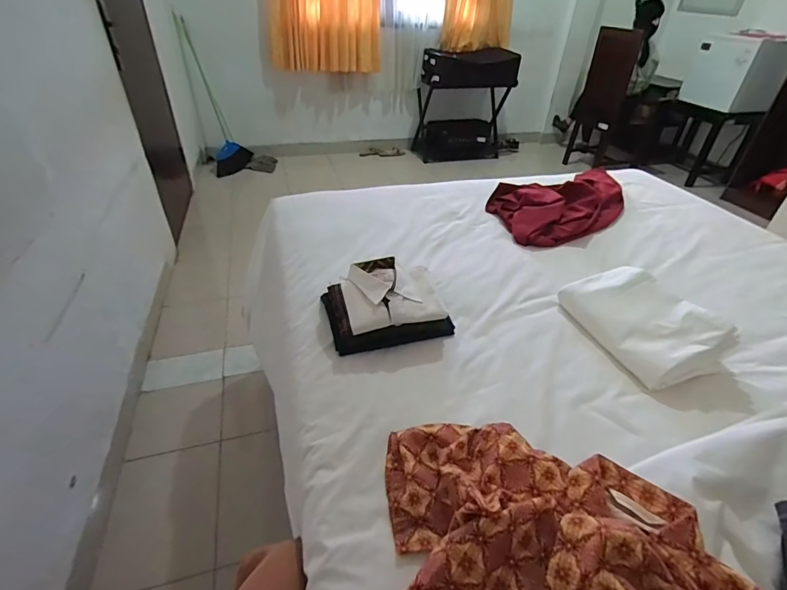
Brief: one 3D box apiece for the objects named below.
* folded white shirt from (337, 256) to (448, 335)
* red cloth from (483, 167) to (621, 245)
[{"bbox_3d":[-0.007,-0.010,0.861,0.193,0.050,0.185,-7,38,-13],"label":"folded white shirt"},{"bbox_3d":[0.573,-0.298,1.328,0.569,0.077,0.315,-15,40,-22],"label":"red cloth"}]

